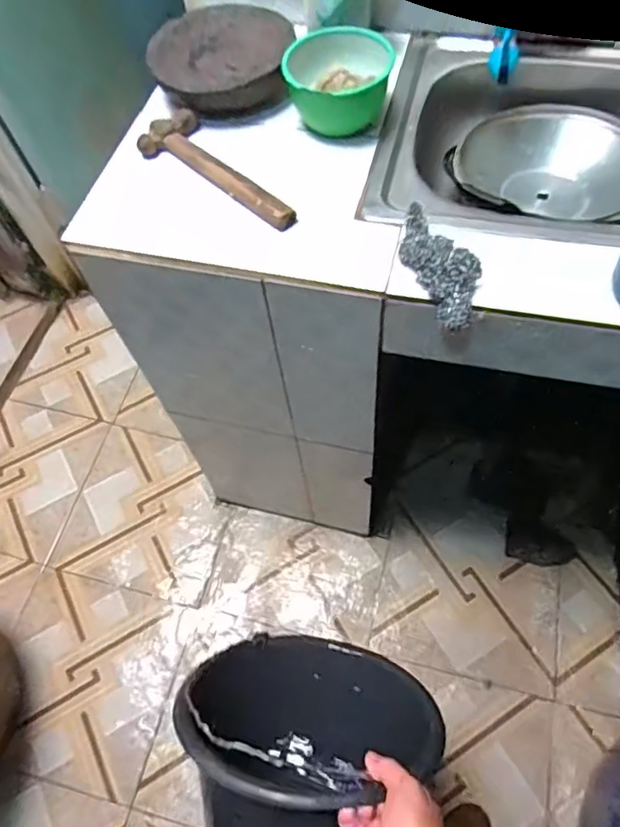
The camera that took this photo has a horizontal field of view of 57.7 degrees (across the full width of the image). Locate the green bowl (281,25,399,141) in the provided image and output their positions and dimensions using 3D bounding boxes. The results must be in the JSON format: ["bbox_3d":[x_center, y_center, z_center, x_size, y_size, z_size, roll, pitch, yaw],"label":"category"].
[{"bbox_3d":[0.036,-0.429,0.722,0.128,0.067,0.125,-2,61,4],"label":"green bowl"}]

